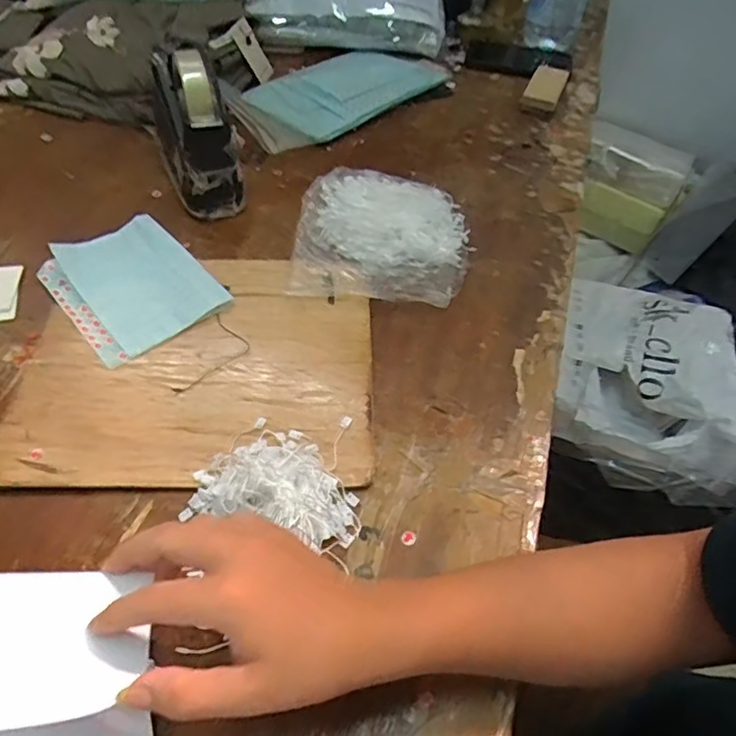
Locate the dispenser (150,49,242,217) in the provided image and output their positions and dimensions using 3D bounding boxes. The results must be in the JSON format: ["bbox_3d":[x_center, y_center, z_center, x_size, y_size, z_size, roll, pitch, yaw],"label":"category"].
[{"bbox_3d":[-0.188,-0.257,0.622,0.075,0.117,0.166,-12,53,-12],"label":"dispenser"}]

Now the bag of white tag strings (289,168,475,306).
[{"bbox_3d":[0.017,-0.136,0.587,0.172,0.035,0.167,5,51,1],"label":"bag of white tag strings"}]

